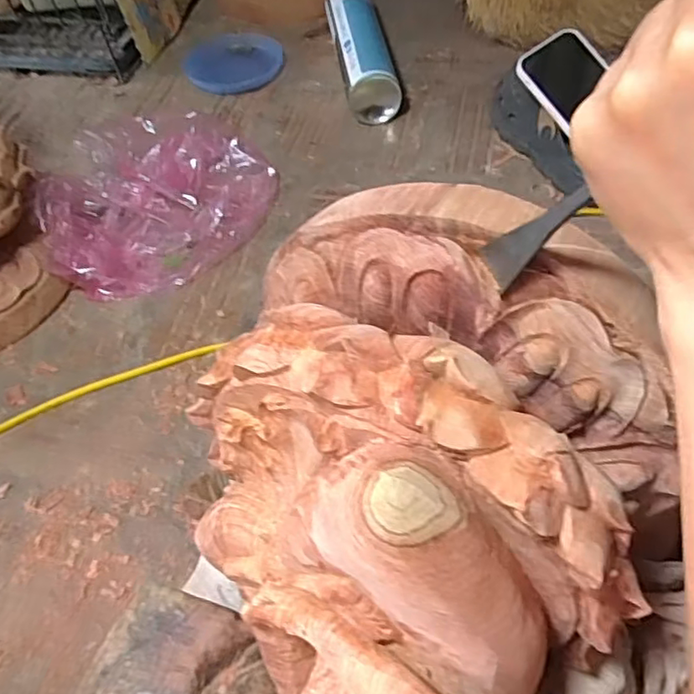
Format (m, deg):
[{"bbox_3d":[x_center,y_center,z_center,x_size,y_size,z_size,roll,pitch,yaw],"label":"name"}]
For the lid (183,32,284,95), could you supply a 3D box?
[{"bbox_3d":[-0.164,-0.409,0.859,0.138,0.010,0.147,0,54,5],"label":"lid"}]

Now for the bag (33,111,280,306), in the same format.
[{"bbox_3d":[-0.199,-0.168,0.649,0.243,0.075,0.205,-16,54,-7],"label":"bag"}]

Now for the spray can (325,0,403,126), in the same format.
[{"bbox_3d":[0.020,-0.390,0.791,0.068,0.069,0.268,-8,54,-1],"label":"spray can"}]

